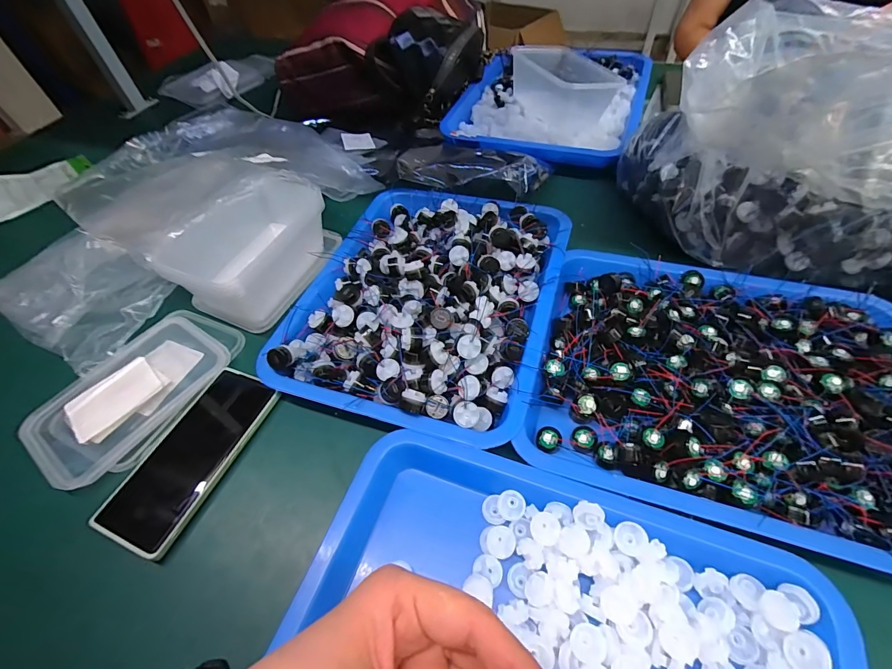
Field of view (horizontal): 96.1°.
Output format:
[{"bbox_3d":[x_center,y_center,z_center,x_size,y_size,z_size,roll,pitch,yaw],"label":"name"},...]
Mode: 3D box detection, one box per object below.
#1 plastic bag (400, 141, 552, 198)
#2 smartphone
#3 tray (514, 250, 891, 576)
[{"bbox_3d":[0.036,-0.239,0.559,0.205,0.028,0.116,14,56,15],"label":"plastic bag"},{"bbox_3d":[-0.226,0.104,0.360,0.073,0.013,0.159,18,57,15],"label":"smartphone"},{"bbox_3d":[0.240,0.040,0.343,0.312,0.047,0.252,16,56,16],"label":"tray"}]

